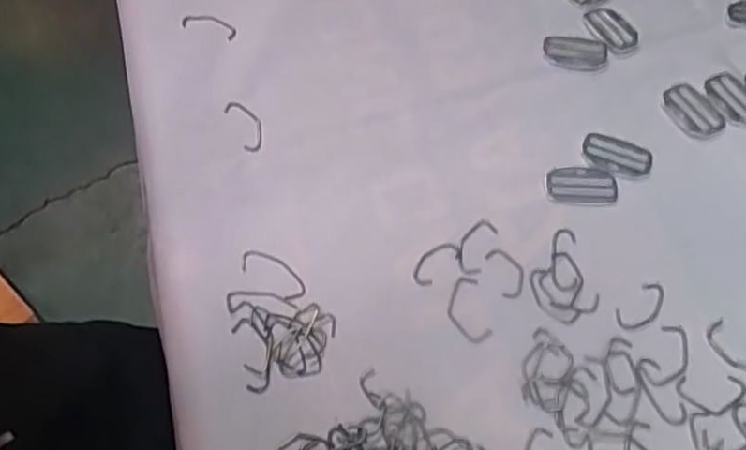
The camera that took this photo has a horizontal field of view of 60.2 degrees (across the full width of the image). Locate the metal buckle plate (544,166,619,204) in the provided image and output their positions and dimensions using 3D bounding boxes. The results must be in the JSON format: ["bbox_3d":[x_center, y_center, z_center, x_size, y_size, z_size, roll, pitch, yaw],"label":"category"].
[{"bbox_3d":[0.138,-0.026,0.427,0.045,0.004,0.026,1,63,3],"label":"metal buckle plate"}]

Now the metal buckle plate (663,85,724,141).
[{"bbox_3d":[0.222,-0.079,0.444,0.027,0.004,0.045,-20,64,-8],"label":"metal buckle plate"}]

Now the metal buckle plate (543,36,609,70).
[{"bbox_3d":[0.149,-0.128,0.473,0.046,0.004,0.025,9,64,7],"label":"metal buckle plate"}]

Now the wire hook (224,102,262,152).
[{"bbox_3d":[-0.089,-0.070,0.454,0.018,0.005,0.044,-27,65,-11],"label":"wire hook"}]

